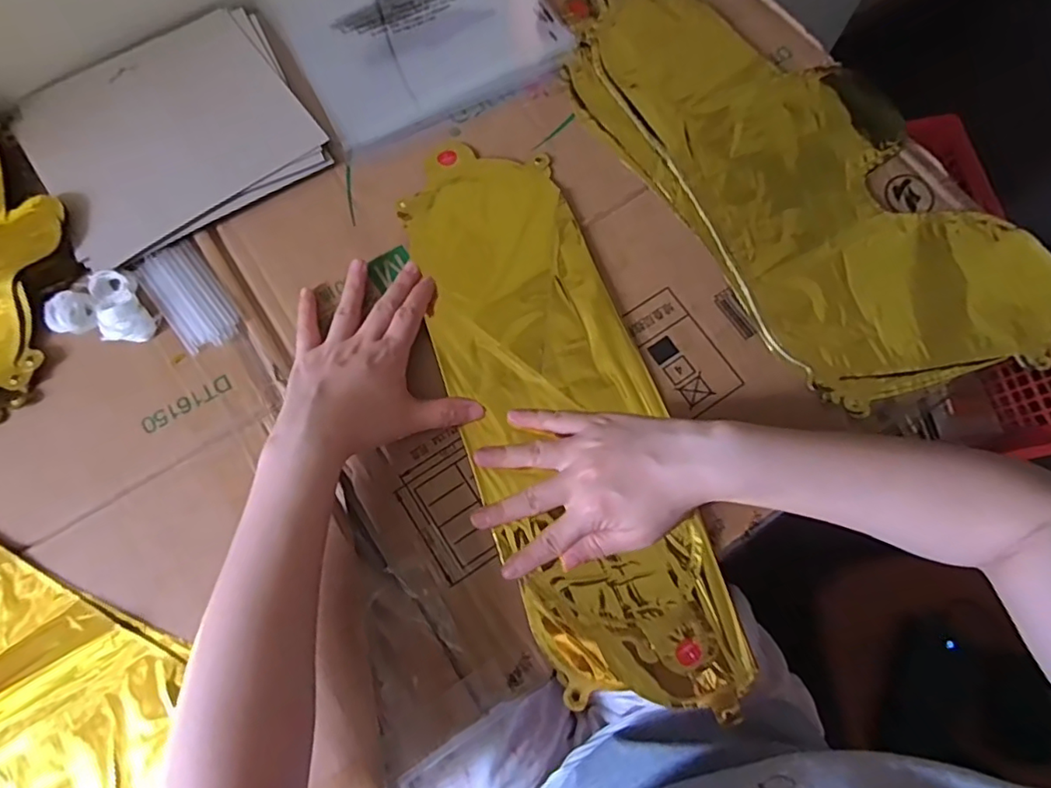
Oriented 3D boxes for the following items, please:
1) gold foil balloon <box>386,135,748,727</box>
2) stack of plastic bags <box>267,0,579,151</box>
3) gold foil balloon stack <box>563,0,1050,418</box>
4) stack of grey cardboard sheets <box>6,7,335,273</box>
[{"bbox_3d":[0.023,0.006,0.409,0.133,0.015,0.410,-19,76,-6],"label":"gold foil balloon"},{"bbox_3d":[-0.094,-0.320,0.499,0.206,0.012,0.201,-26,76,-8],"label":"stack of plastic bags"},{"bbox_3d":[0.208,-0.177,0.454,0.205,0.019,0.415,-35,77,-10],"label":"gold foil balloon stack"},{"bbox_3d":[-0.280,-0.209,0.461,0.197,0.010,0.181,-31,76,-9],"label":"stack of grey cardboard sheets"}]

